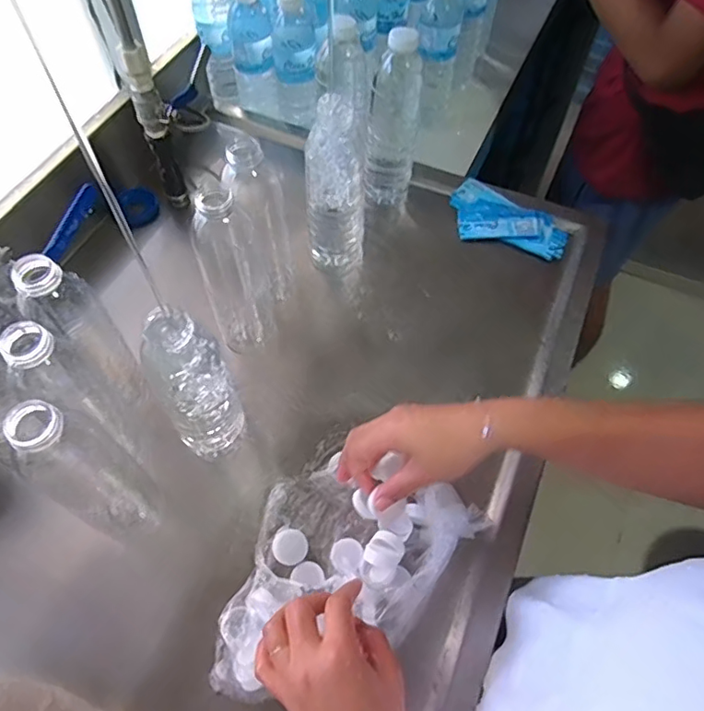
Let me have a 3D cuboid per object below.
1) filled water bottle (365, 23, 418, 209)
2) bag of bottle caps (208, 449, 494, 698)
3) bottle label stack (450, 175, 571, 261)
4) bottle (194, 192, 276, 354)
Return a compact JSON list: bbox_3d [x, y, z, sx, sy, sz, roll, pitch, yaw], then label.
[{"bbox_3d":[0.050,-0.276,0.656,0.056,0.202,0.064,11,60,5],"label":"filled water bottle"},{"bbox_3d":[-0.021,0.185,0.484,0.162,0.046,0.242,38,66,19],"label":"bag of bottle caps"},{"bbox_3d":[0.204,-0.177,0.716,0.154,0.014,0.095,20,61,10],"label":"bottle label stack"},{"bbox_3d":[-0.120,-0.088,0.557,0.061,0.213,0.062,-10,60,-7],"label":"bottle"}]

